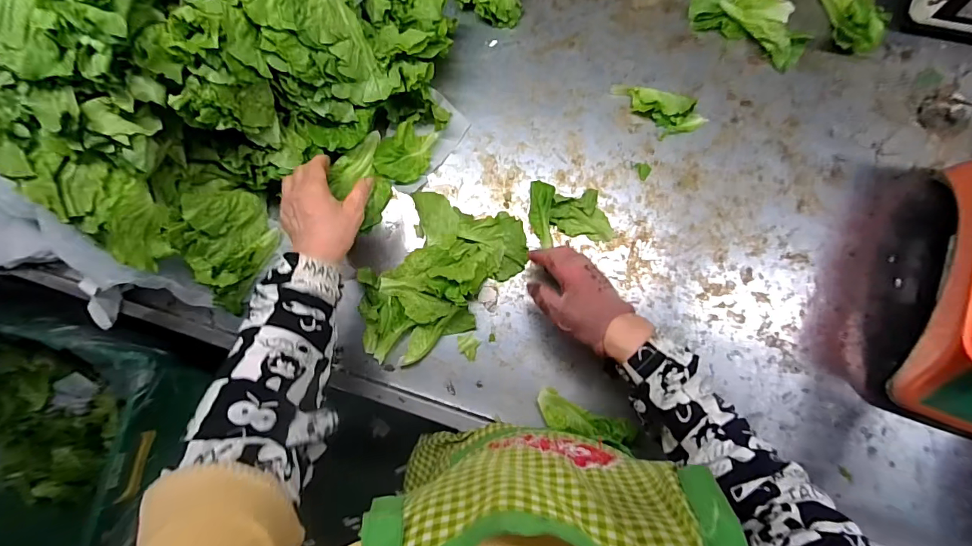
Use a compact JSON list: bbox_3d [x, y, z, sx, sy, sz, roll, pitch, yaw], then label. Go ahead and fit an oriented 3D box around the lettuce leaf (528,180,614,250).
[{"bbox_3d":[0.111,-0.081,0.565,0.102,0.018,0.082,-5,82,4],"label":"lettuce leaf"}]

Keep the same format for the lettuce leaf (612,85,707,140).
[{"bbox_3d":[0.223,-0.213,0.560,0.124,0.027,0.047,23,85,8],"label":"lettuce leaf"}]

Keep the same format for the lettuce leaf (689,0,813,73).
[{"bbox_3d":[0.349,-0.340,0.559,0.161,0.031,0.086,31,86,8],"label":"lettuce leaf"}]

